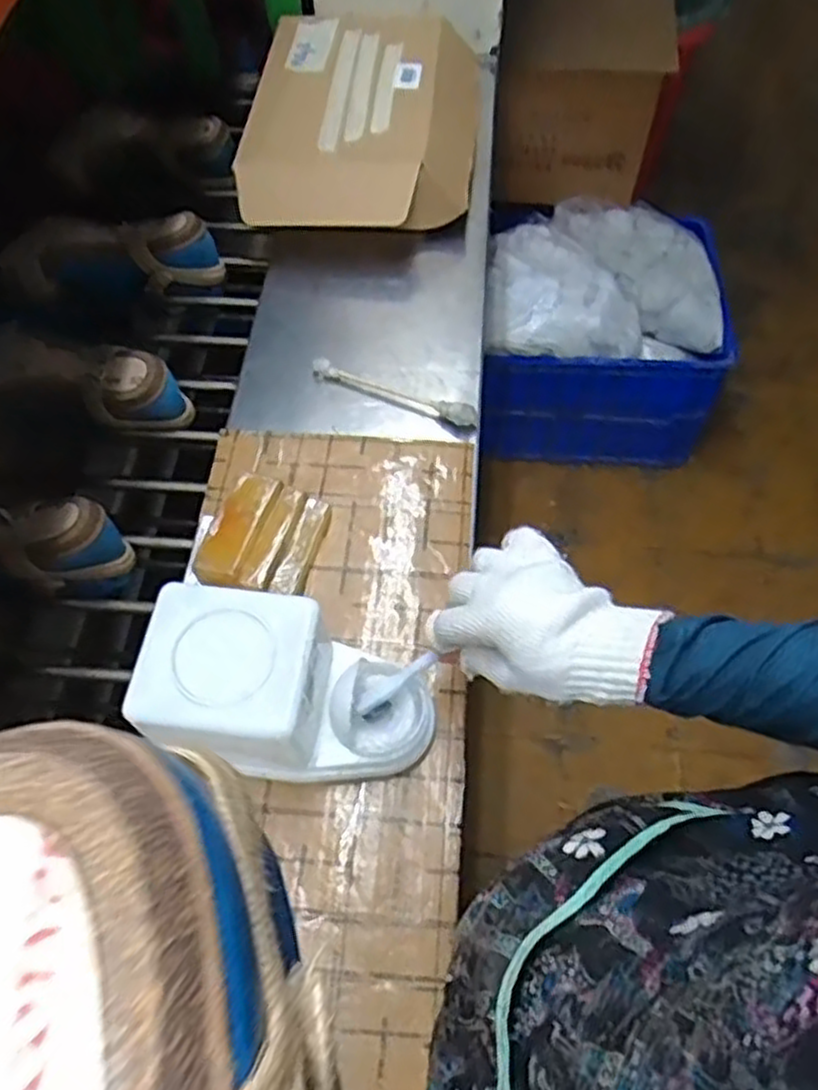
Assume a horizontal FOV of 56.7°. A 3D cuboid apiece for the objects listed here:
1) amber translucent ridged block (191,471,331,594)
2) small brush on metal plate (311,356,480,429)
[{"bbox_3d":[-0.117,-0.004,0.616,0.077,0.041,0.101,13,60,9],"label":"amber translucent ridged block"},{"bbox_3d":[-0.014,-0.145,0.716,0.170,0.021,0.017,23,62,15],"label":"small brush on metal plate"}]

